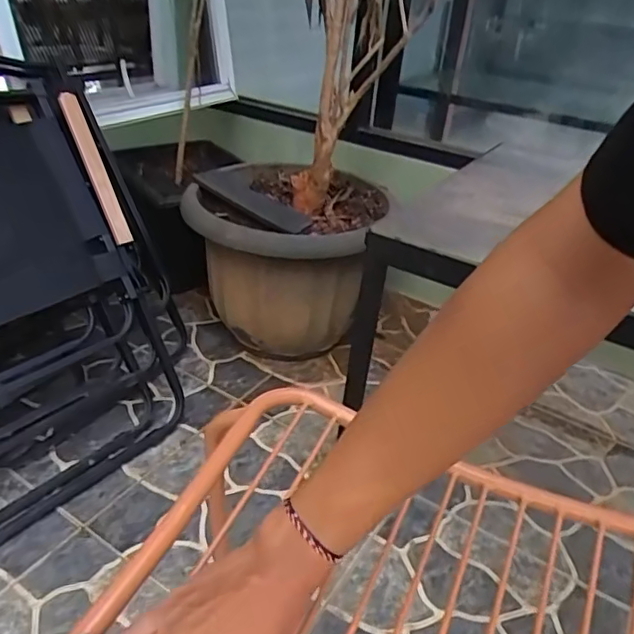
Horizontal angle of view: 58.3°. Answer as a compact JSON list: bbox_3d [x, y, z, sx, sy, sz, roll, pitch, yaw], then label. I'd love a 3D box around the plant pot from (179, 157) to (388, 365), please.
[{"bbox_3d":[-0.079,-0.133,1.384,0.404,0.402,0.465,7,32,2],"label":"plant pot"}]

